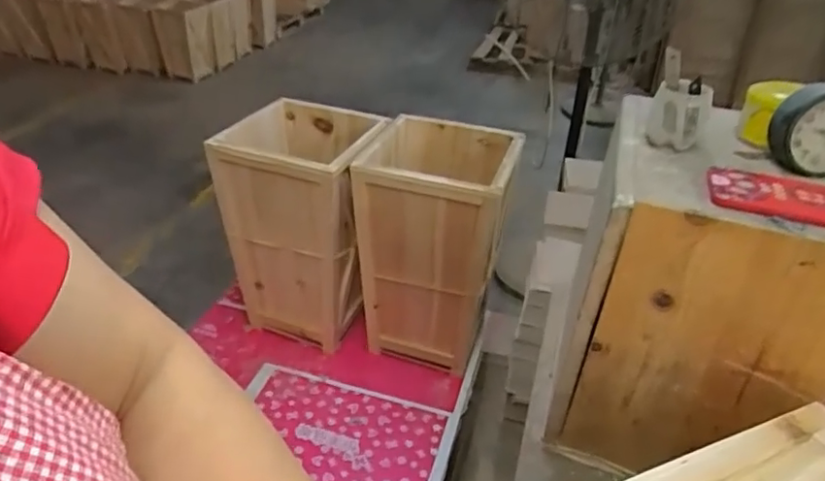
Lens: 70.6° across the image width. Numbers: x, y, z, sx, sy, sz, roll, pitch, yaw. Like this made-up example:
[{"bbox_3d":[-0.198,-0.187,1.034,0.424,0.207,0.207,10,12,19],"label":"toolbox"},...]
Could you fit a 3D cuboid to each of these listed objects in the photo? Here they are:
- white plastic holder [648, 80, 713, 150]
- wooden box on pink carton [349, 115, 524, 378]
[{"bbox_3d":[0.302,-0.144,0.660,0.058,0.061,0.046,18,36,21],"label":"white plastic holder"},{"bbox_3d":[0.042,0.009,1.159,0.263,0.421,0.251,10,34,10],"label":"wooden box on pink carton"}]

